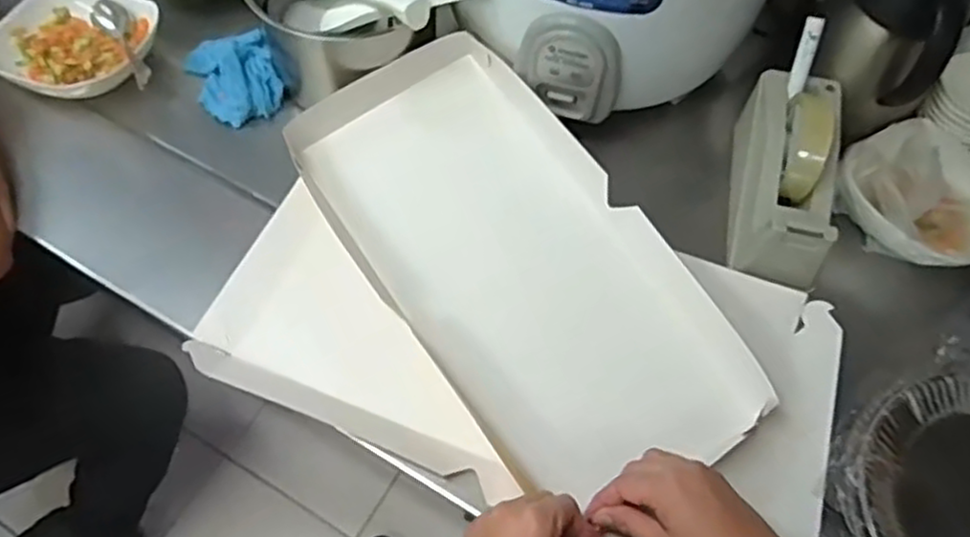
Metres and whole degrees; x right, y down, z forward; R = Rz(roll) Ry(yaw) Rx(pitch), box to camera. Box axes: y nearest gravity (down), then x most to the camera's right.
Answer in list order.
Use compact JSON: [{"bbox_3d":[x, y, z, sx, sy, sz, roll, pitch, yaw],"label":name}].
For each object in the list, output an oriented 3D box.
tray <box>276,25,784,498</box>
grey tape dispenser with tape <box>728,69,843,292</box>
[{"bbox_3d":[0.022,-0.013,0.653,0.221,0.037,0.467,-37,75,1],"label":"tray"},{"bbox_3d":[0.283,-0.092,0.665,0.081,0.096,0.204,14,60,5],"label":"grey tape dispenser with tape"}]

